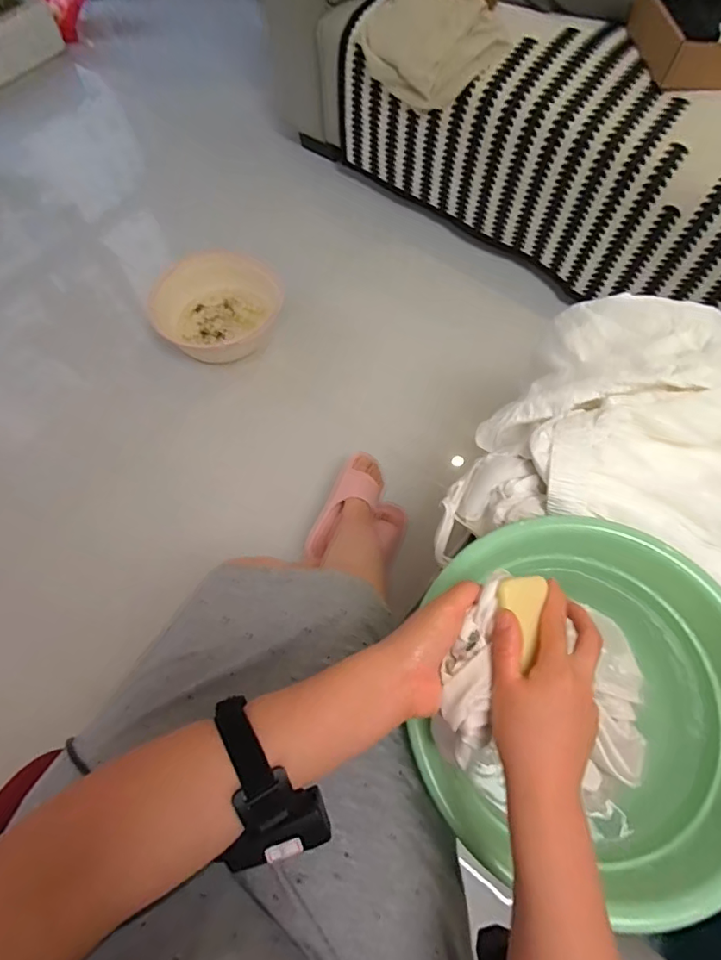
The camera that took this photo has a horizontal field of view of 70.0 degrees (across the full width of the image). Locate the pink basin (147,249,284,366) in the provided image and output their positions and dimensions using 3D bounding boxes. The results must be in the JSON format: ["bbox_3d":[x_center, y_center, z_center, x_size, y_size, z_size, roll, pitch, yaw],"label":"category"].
[{"bbox_3d":[-0.383,-0.466,1.382,0.346,0.117,0.294,-15,67,-6],"label":"pink basin"}]

